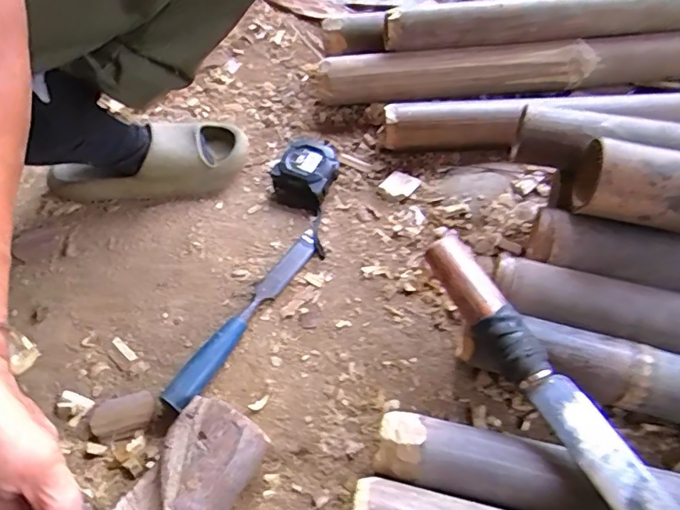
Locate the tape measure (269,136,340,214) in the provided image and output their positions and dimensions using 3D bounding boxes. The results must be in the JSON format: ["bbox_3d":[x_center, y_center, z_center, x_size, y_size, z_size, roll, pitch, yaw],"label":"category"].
[{"bbox_3d":[-0.039,-0.094,0.612,0.073,0.038,0.077,29,58,23],"label":"tape measure"}]

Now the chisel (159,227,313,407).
[{"bbox_3d":[-0.087,0.053,0.507,0.024,0.025,0.227,23,56,19],"label":"chisel"}]

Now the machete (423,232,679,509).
[{"bbox_3d":[0.168,0.118,0.373,0.039,0.038,0.343,-25,55,-16],"label":"machete"}]

